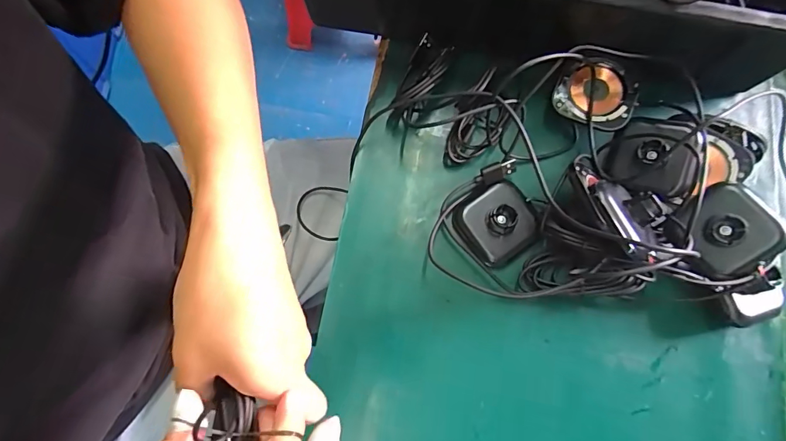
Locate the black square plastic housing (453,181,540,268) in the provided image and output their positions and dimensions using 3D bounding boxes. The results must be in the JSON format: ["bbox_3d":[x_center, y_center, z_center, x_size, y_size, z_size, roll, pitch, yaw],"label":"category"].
[{"bbox_3d":[0.081,0.000,0.329,0.058,0.023,0.057,-37,78,-8],"label":"black square plastic housing"}]

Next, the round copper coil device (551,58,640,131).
[{"bbox_3d":[0.159,-0.099,0.340,0.059,0.013,0.051,27,89,13],"label":"round copper coil device"}]

